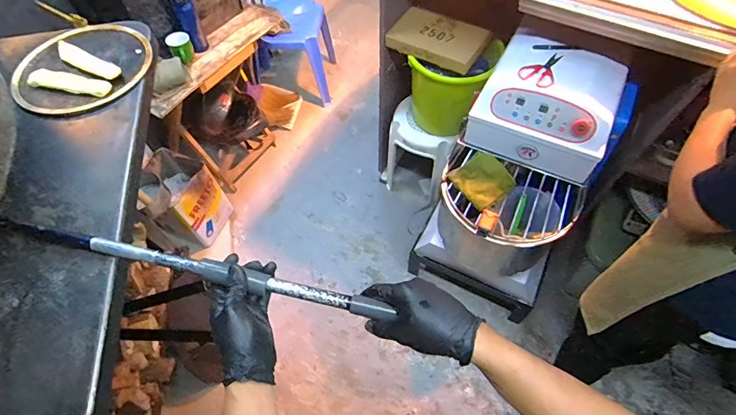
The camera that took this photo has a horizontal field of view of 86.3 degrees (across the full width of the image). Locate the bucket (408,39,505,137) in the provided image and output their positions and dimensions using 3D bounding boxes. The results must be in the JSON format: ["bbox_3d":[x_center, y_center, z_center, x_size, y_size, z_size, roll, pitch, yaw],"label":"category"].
[{"bbox_3d":[0.310,-0.451,1.489,0.270,0.345,0.256,-1,58,1],"label":"bucket"}]

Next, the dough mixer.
[{"bbox_3d":[0.498,-0.030,1.365,0.455,0.887,0.528,36,66,22],"label":"dough mixer"}]

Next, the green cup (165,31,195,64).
[{"bbox_3d":[-0.688,-0.587,1.455,0.083,0.090,0.083,-1,58,1],"label":"green cup"}]

